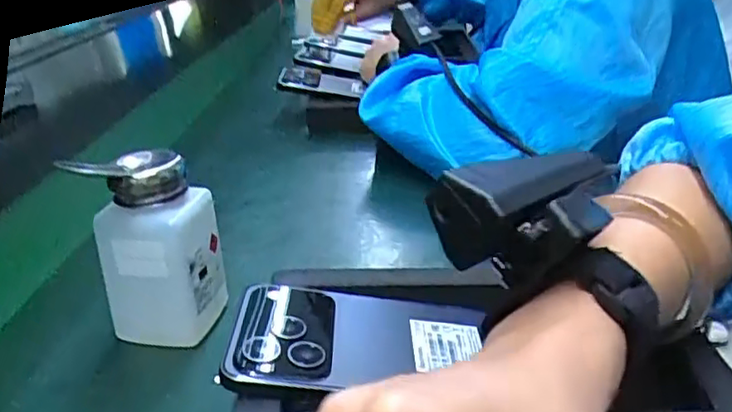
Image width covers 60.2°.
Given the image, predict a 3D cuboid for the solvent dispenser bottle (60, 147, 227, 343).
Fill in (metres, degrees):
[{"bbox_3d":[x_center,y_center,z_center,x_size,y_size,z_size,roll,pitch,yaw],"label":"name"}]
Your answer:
[{"bbox_3d":[-0.116,0.027,0.358,0.058,0.110,0.047,1,25,7],"label":"solvent dispenser bottle"}]

